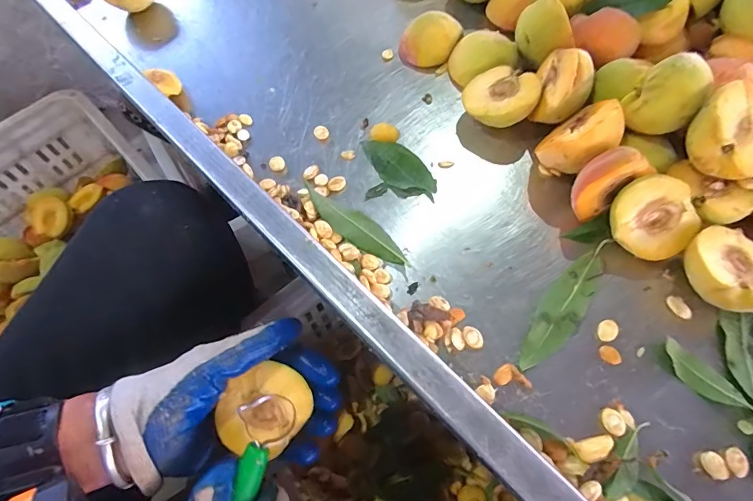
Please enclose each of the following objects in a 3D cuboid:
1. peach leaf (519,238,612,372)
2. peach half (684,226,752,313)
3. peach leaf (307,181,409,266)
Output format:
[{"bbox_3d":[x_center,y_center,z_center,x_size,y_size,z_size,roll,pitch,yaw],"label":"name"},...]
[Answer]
[{"bbox_3d":[0.136,0.037,0.308,0.028,0.005,0.115,30,67,18],"label":"peach leaf"},{"bbox_3d":[0.240,0.017,0.295,0.066,0.033,0.056,-34,65,-14],"label":"peach half"},{"bbox_3d":[-0.019,-0.022,0.348,0.106,0.008,0.028,33,68,19],"label":"peach leaf"}]

